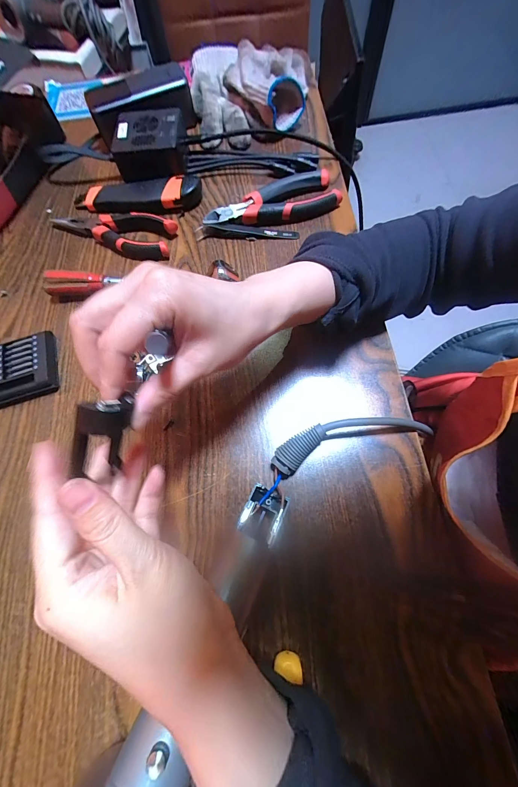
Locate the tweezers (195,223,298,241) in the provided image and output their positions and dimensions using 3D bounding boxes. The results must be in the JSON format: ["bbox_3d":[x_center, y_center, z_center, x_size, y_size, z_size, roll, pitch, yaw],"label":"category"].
[{"bbox_3d":[-0.014,-0.186,0.343,0.116,0.014,0.012,3,70,4],"label":"tweezers"}]

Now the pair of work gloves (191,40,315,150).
[{"bbox_3d":[-0.011,-0.409,0.405,0.167,0.075,0.173,-1,69,2],"label":"pair of work gloves"}]

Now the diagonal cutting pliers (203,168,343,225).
[{"bbox_3d":[0.014,-0.218,0.344,0.151,0.022,0.048,-16,70,-4],"label":"diagonal cutting pliers"}]

